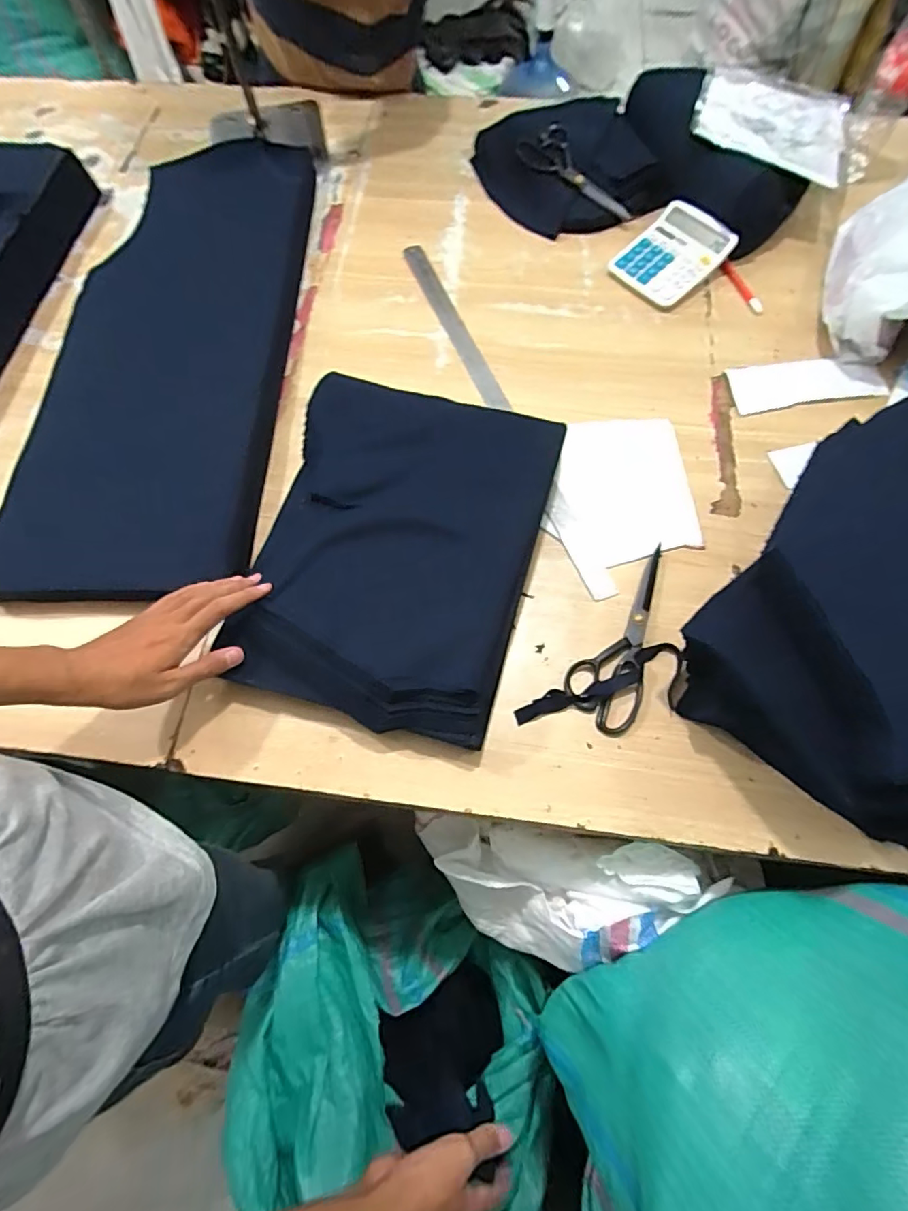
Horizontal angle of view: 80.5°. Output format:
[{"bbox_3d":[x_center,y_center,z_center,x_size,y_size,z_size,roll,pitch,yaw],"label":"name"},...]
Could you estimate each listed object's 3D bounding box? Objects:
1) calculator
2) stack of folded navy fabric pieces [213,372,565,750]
[{"bbox_3d":[0.326,-0.529,0.809,0.153,0.020,0.127,-43,73,-2],"label":"calculator"},{"bbox_3d":[-0.066,-0.065,0.591,0.297,0.063,0.377,15,68,7],"label":"stack of folded navy fabric pieces"}]

